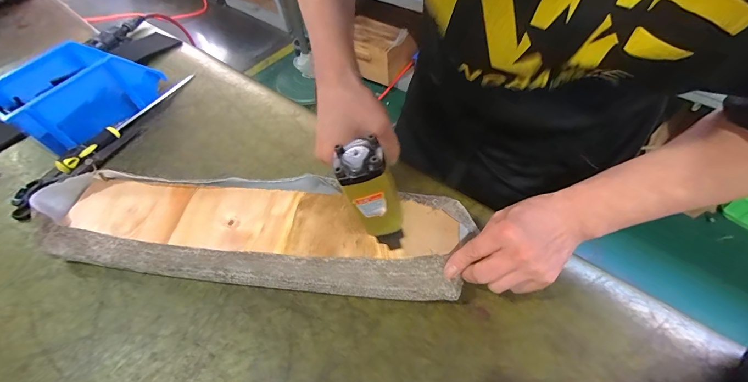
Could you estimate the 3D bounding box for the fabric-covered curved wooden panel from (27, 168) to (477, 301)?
[{"bbox_3d":[-0.168,0.042,0.431,0.556,0.042,0.147,5,54,8],"label":"fabric-covered curved wooden panel"}]

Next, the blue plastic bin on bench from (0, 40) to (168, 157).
[{"bbox_3d":[-0.544,-0.179,0.607,0.151,0.108,0.229,19,57,17],"label":"blue plastic bin on bench"}]

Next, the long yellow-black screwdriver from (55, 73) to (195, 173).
[{"bbox_3d":[-0.460,-0.144,0.625,0.031,0.029,0.295,19,57,17],"label":"long yellow-black screwdriver"}]

